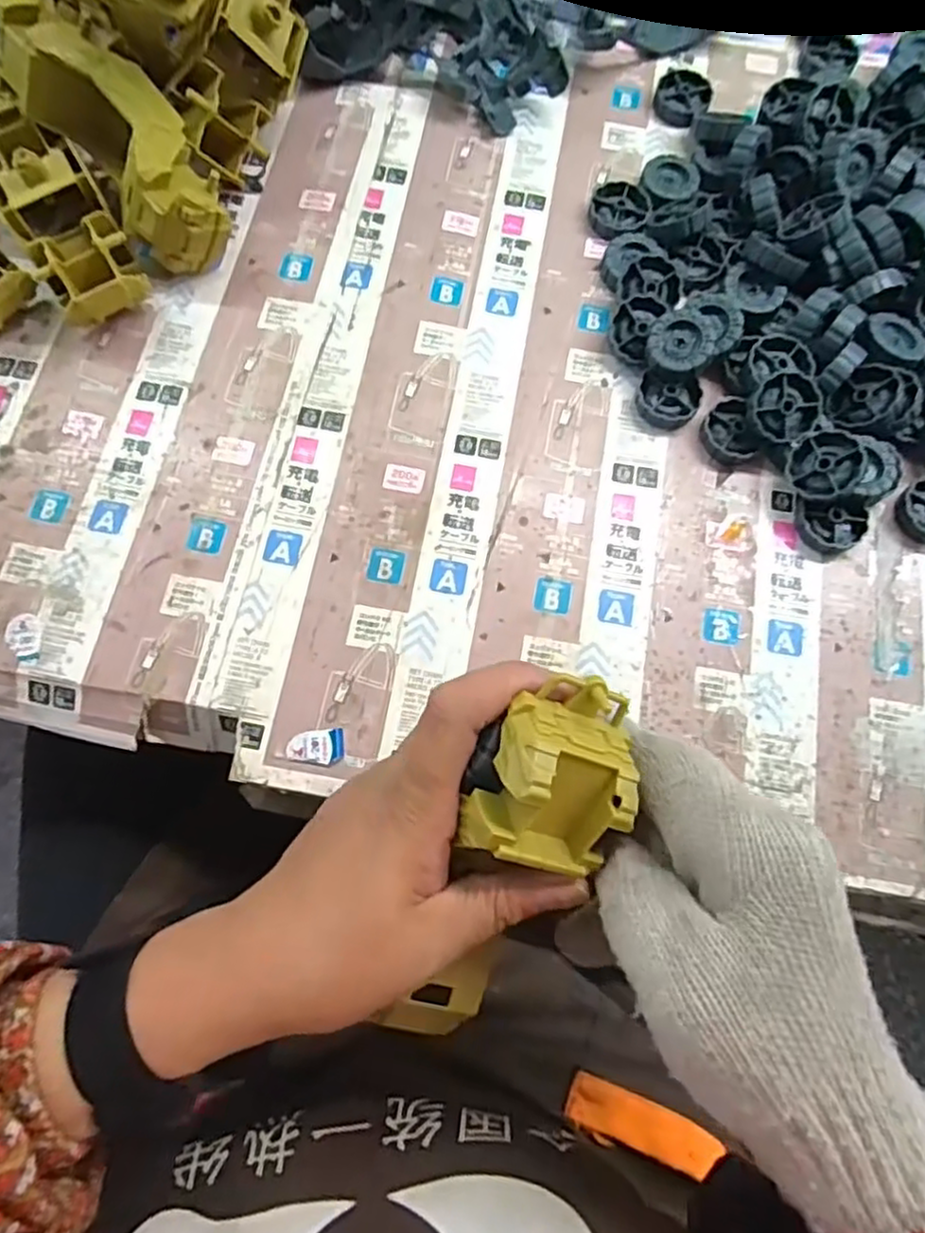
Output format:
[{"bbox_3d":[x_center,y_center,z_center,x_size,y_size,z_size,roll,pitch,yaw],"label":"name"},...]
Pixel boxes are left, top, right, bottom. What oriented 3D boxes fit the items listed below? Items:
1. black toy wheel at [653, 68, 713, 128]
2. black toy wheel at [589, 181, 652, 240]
[{"bbox_3d":[0.153,-0.362,0.483,0.038,0.012,0.041,0,75,-1],"label":"black toy wheel"},{"bbox_3d":[0.103,-0.267,0.456,0.038,0.011,0.044,17,75,3],"label":"black toy wheel"}]

